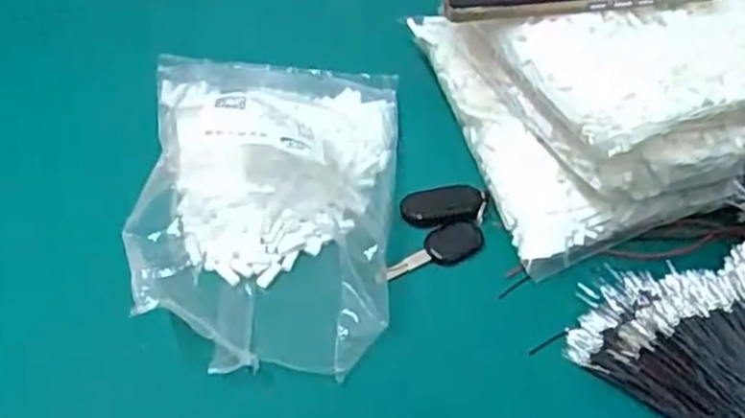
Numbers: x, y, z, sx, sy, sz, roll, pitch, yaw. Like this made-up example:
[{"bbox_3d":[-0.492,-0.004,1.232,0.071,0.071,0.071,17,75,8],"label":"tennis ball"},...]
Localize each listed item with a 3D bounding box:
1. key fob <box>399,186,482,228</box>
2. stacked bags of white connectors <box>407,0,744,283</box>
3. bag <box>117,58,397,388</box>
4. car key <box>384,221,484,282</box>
[{"bbox_3d":[0.049,-0.002,0.500,0.054,0.016,0.027,0,51,-6],"label":"key fob"},{"bbox_3d":[0.155,-0.105,0.506,0.180,0.132,0.234,-12,53,-15],"label":"stacked bags of white connectors"},{"bbox_3d":[-0.059,-0.023,0.464,0.169,0.081,0.244,-1,51,-7],"label":"bag"},{"bbox_3d":[0.040,0.027,0.485,0.075,0.010,0.027,-13,53,-16],"label":"car key"}]

